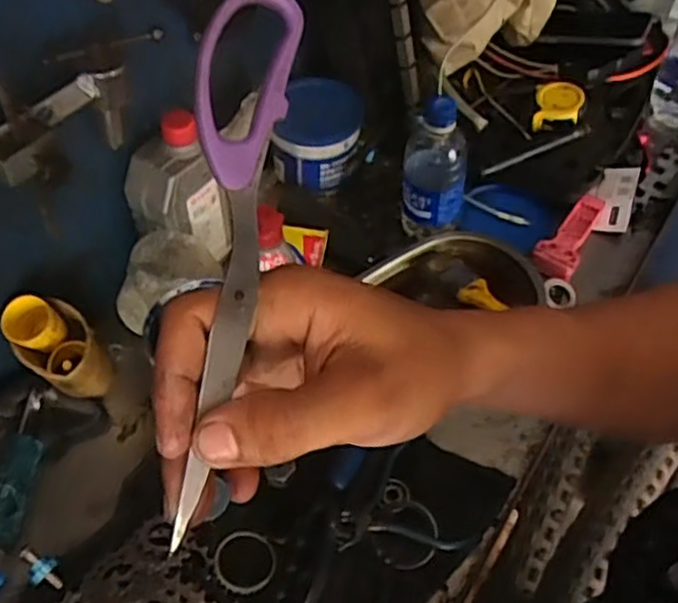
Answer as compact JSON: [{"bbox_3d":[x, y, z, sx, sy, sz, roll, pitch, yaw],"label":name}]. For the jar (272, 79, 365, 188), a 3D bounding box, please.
[{"bbox_3d":[-0.023,-0.191,0.790,0.091,0.082,0.098,7,54,6],"label":"jar"}]

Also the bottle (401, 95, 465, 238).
[{"bbox_3d":[0.098,-0.143,0.711,0.062,0.154,0.069,6,54,5],"label":"bottle"}]

